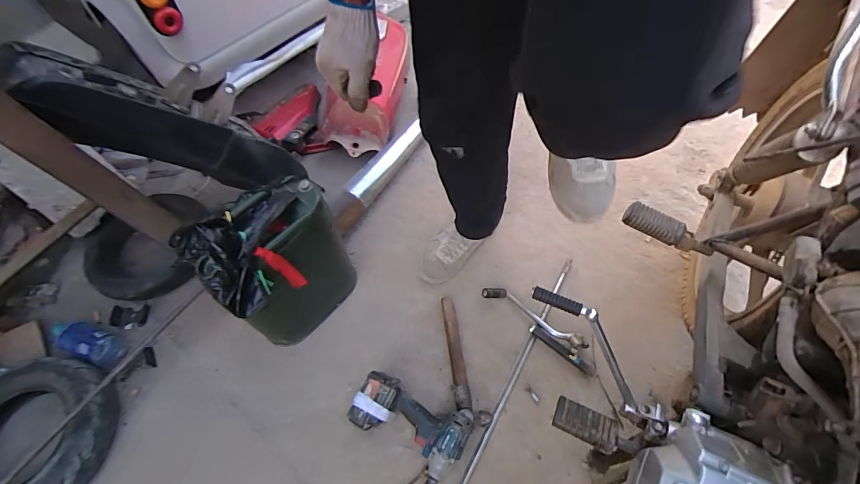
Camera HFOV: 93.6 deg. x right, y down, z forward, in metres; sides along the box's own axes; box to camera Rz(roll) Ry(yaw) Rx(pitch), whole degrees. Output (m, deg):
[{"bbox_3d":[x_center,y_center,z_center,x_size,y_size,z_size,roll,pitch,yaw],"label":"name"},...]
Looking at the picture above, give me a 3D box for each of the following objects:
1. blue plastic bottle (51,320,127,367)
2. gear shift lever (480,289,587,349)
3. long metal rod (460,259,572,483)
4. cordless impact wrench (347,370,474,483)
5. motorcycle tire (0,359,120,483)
[{"bbox_3d":[-0.862,0.250,1.014,0.223,0.071,0.077,15,60,12],"label":"blue plastic bottle"},{"bbox_3d":[0.267,0.187,1.028,0.282,0.035,0.052,26,63,18],"label":"gear shift lever"},{"bbox_3d":[0.207,0.301,0.959,0.021,0.016,0.649,26,63,18],"label":"long metal rod"},{"bbox_3d":[-0.071,0.428,0.855,0.251,0.096,0.266,28,64,19],"label":"cordless impact wrench"},{"bbox_3d":[-0.874,0.421,0.867,0.329,0.127,0.334,11,60,10],"label":"motorcycle tire"}]

